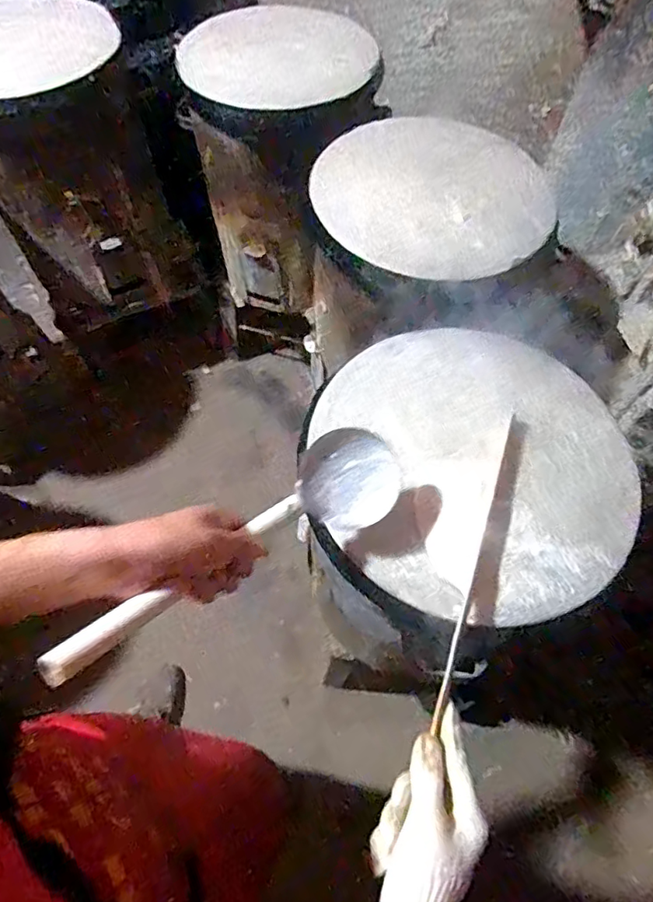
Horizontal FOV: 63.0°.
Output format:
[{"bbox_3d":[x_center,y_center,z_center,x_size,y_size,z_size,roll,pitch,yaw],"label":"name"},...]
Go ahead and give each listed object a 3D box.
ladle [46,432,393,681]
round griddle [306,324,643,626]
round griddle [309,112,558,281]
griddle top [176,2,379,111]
[{"bbox_3d":[-0.061,0.072,0.426,0.322,0.069,0.081,-27,64,-41],"label":"ladle"},{"bbox_3d":[0.171,-0.001,0.605,0.348,0.032,0.361,1,62,-1],"label":"round griddle"},{"bbox_3d":[0.163,-0.427,0.829,0.354,0.026,0.391,-1,62,-2],"label":"round griddle"},{"bbox_3d":[-0.096,-0.742,0.984,0.360,0.036,0.354,-18,64,-11],"label":"griddle top"}]

